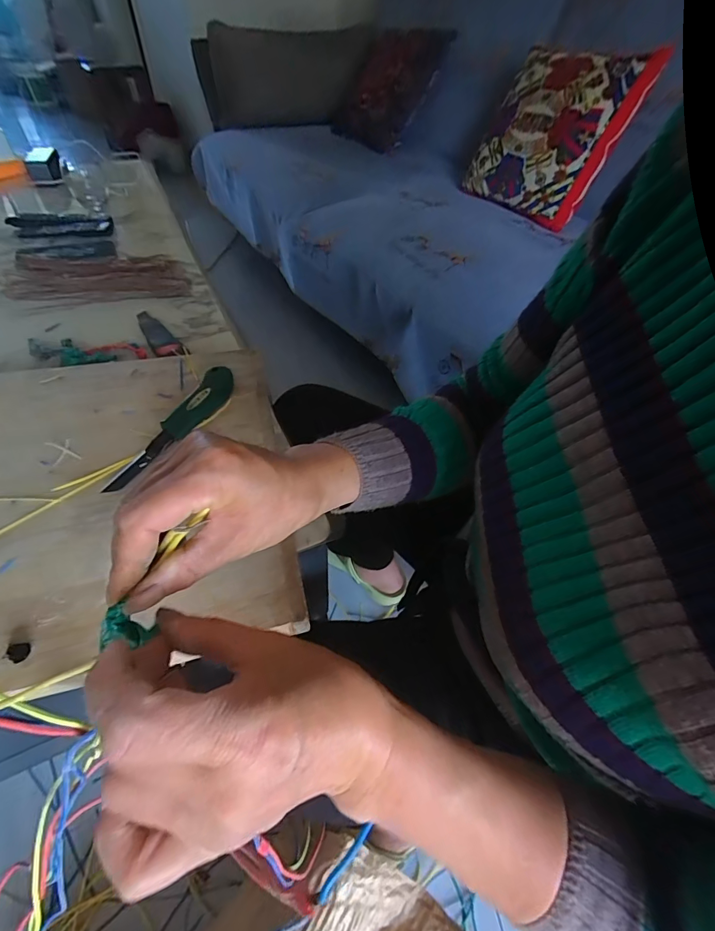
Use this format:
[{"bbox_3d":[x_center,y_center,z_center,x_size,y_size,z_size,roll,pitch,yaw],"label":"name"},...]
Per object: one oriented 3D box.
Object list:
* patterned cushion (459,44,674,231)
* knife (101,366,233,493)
[{"bbox_3d":[0.477,-0.860,1.033,0.063,0.359,0.358,-4,41,-49],"label":"patterned cushion"},{"bbox_3d":[-0.197,-0.047,0.442,0.036,0.014,0.196,22,53,13],"label":"knife"}]

